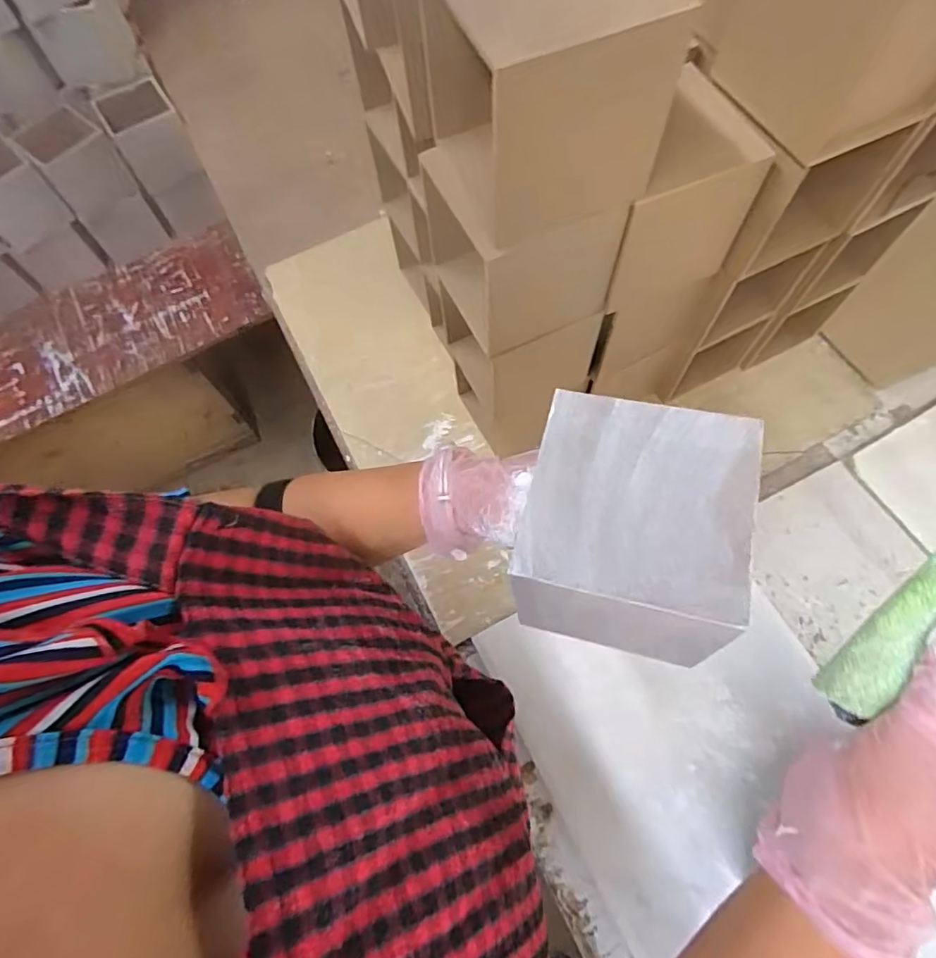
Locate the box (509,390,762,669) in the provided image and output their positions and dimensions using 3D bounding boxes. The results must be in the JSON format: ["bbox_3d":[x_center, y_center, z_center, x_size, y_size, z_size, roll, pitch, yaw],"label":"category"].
[{"bbox_3d":[0.087,0.028,0.310,0.105,0.102,0.116,13,70,8],"label":"box"}]

